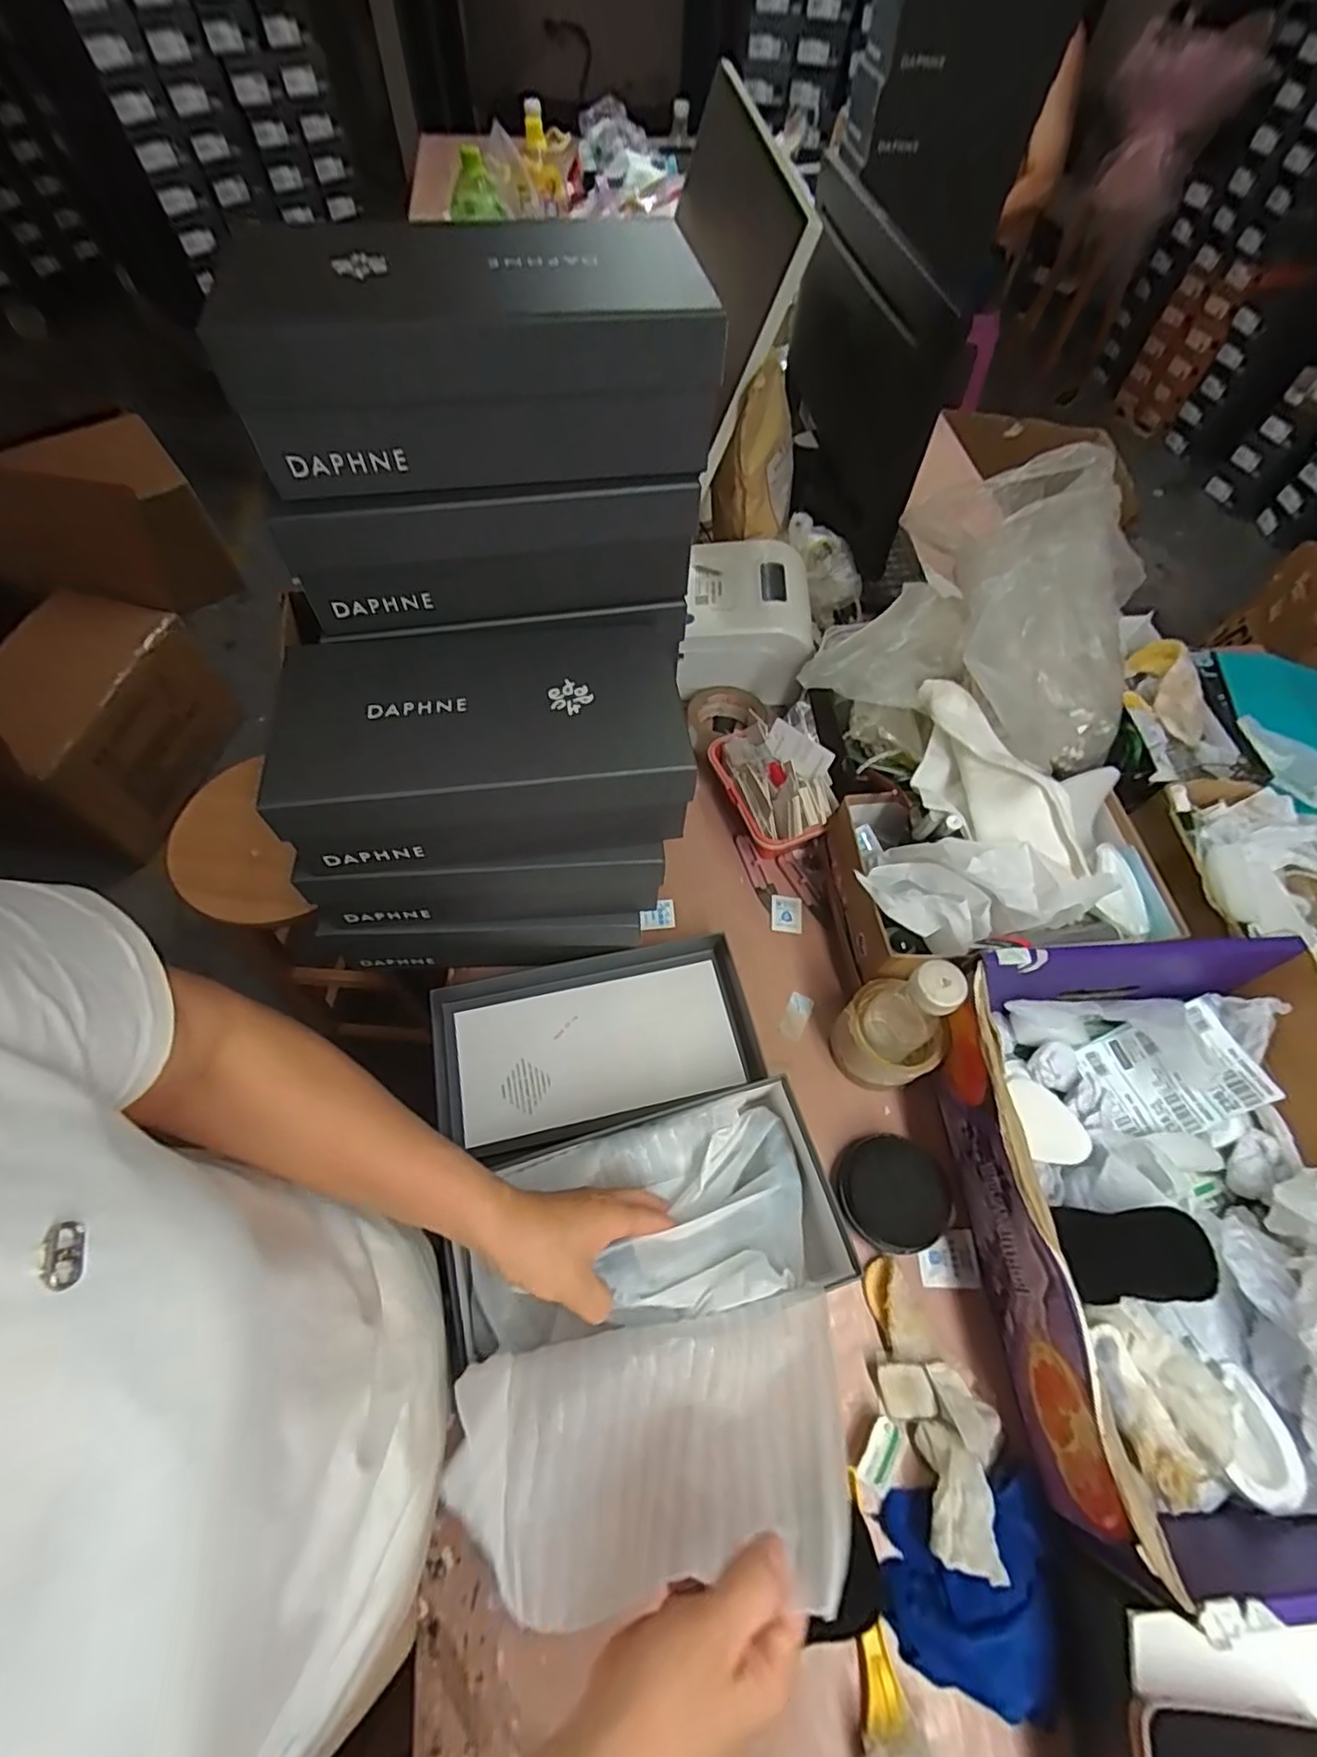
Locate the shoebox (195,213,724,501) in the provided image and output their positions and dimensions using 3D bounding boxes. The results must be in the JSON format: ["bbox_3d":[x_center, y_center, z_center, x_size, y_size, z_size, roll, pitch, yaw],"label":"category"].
[{"bbox_3d":[-0.114,-0.347,0.429,0.296,0.097,0.145,-8,61,-6],"label":"shoebox"}]

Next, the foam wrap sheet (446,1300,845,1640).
[{"bbox_3d":[0.013,0.318,0.369,0.242,0.054,0.143,-1,24,-18],"label":"foam wrap sheet"}]

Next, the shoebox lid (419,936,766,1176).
[{"bbox_3d":[-0.062,0.163,0.644,0.312,0.036,0.166,-12,62,-9],"label":"shoebox lid"}]

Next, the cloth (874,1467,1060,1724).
[{"bbox_3d":[0.219,0.493,0.453,0.111,0.043,0.119,10,61,4],"label":"cloth"}]

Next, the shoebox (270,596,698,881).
[{"bbox_3d":[-0.131,-0.116,0.525,0.309,0.097,0.180,-7,61,-6],"label":"shoebox"}]

